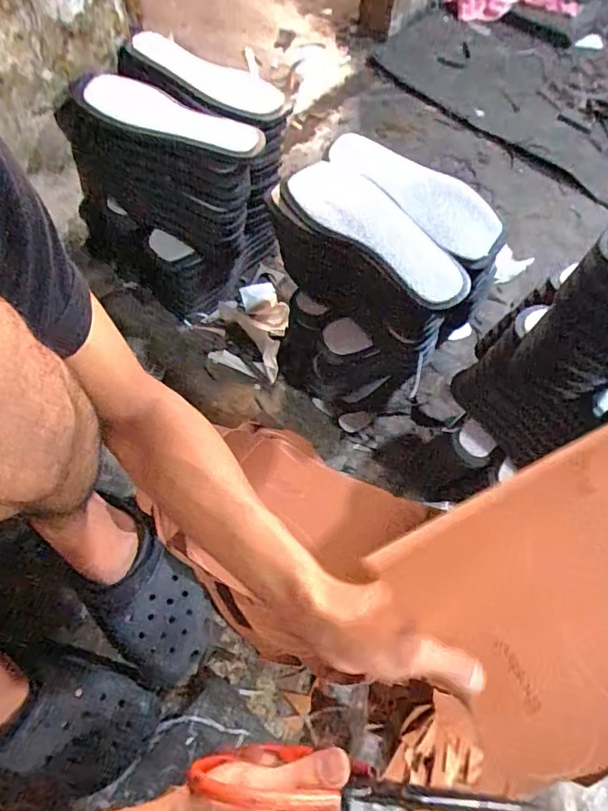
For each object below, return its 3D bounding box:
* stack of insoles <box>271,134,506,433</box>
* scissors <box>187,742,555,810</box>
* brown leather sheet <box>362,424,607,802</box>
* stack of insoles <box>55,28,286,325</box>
[{"bbox_3d":[0.080,-0.145,0.709,0.253,0.315,0.186,38,67,15],"label":"stack of insoles"},{"bbox_3d":[0.036,0.234,0.310,0.209,0.062,0.021,3,62,5],"label":"scissors"},{"bbox_3d":[0.164,0.132,0.318,0.188,0.019,0.197,-27,90,13],"label":"brown leather sheet"},{"bbox_3d":[-0.184,-0.328,0.776,0.281,0.304,0.218,32,65,12],"label":"stack of insoles"}]

